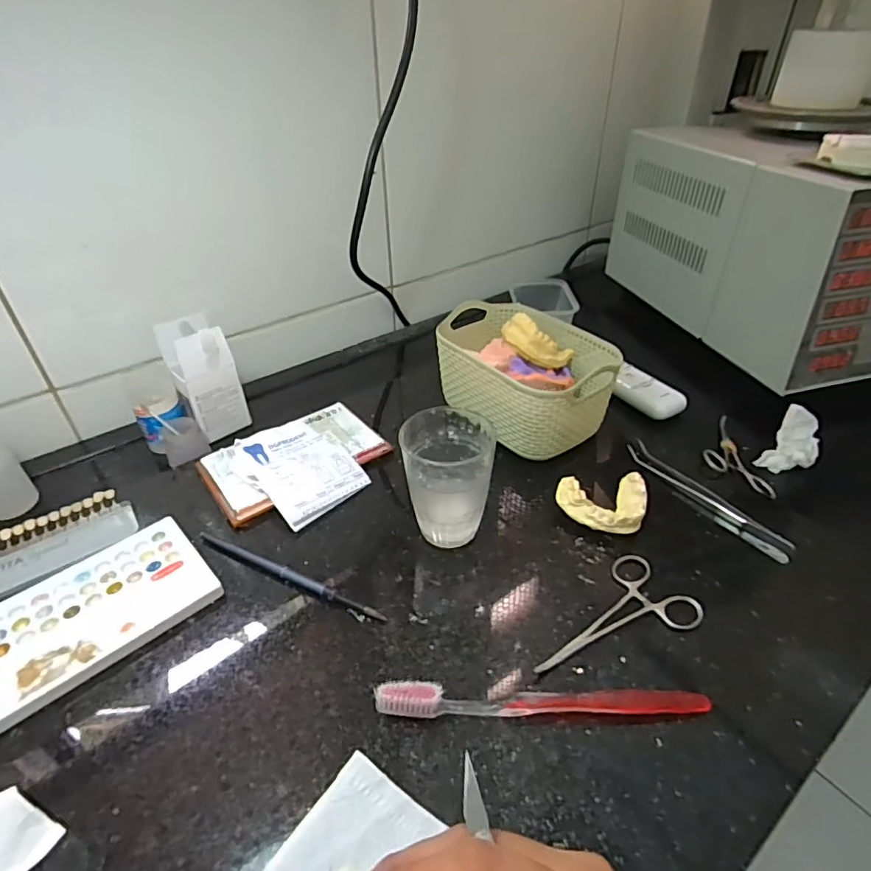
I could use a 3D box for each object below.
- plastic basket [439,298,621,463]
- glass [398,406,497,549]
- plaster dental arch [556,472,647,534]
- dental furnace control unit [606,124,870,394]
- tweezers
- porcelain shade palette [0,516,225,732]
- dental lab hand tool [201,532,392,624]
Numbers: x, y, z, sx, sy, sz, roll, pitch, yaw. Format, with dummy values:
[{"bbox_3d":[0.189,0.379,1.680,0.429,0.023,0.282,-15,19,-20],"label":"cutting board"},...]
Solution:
[{"bbox_3d":[0.077,-0.057,0.525,0.102,0.085,0.179,-24,44,-26],"label":"plastic basket"},{"bbox_3d":[0.011,0.034,0.407,0.069,0.090,0.062,-3,38,-3],"label":"glass"},{"bbox_3d":[0.135,0.056,0.425,0.070,0.028,0.048,-6,39,-6],"label":"plaster dental arch"},{"bbox_3d":[0.464,-0.252,0.651,0.334,0.195,0.359,-11,39,-12],"label":"dental furnace control unit"},{"bbox_3d":[0.223,0.049,0.447,0.018,0.012,0.146,-24,44,-26],"label":"tweezers"},{"bbox_3d":[-0.237,0.120,0.365,0.152,0.010,0.096,-30,46,-31],"label":"porcelain shade palette"},{"bbox_3d":[-0.108,0.101,0.389,0.161,0.006,0.010,17,42,22],"label":"dental lab hand tool"}]

